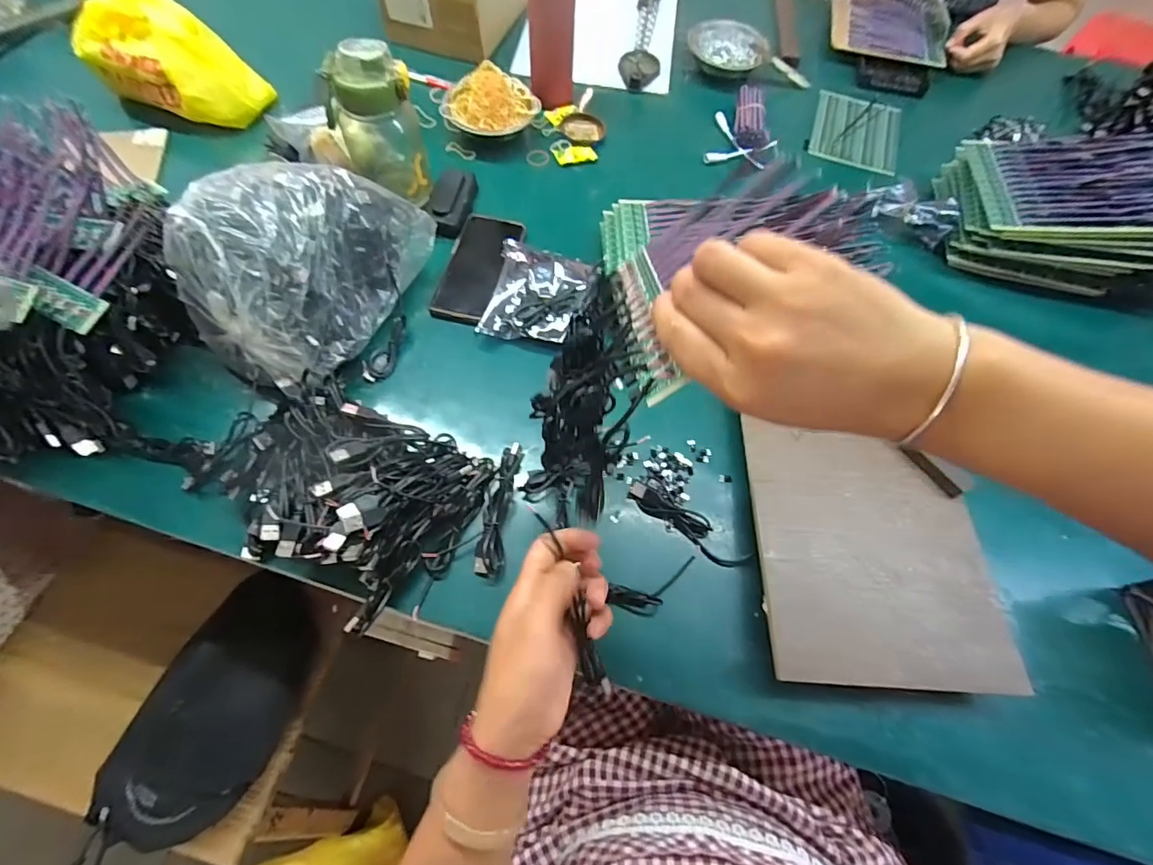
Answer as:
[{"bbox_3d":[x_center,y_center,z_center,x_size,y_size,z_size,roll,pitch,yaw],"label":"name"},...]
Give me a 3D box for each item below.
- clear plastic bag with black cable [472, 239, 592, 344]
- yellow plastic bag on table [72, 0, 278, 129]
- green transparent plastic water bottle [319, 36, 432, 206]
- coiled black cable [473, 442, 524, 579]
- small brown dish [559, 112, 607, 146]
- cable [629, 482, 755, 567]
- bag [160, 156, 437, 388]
[{"bbox_3d":[-0.044,-0.162,0.561,0.103,0.027,0.132,10,64,3],"label":"clear plastic bag with black cable"},{"bbox_3d":[-0.542,-0.495,0.652,0.185,0.112,0.120,16,64,5],"label":"yellow plastic bag on table"},{"bbox_3d":[-0.233,-0.367,0.578,0.087,0.168,0.096,-10,65,-7],"label":"green transparent plastic water bottle"},{"bbox_3d":[-0.072,0.069,0.451,0.028,0.025,0.122,7,64,1],"label":"coiled black cable"},{"bbox_3d":[0.007,-0.443,0.719,0.065,0.014,0.058,37,68,15],"label":"small brown dish"},{"bbox_3d":[0.105,0.087,0.462,0.125,0.010,0.028,36,68,14],"label":"cable"},{"bbox_3d":[-0.261,-0.180,0.492,0.132,0.138,0.246,29,66,11],"label":"bag"}]

